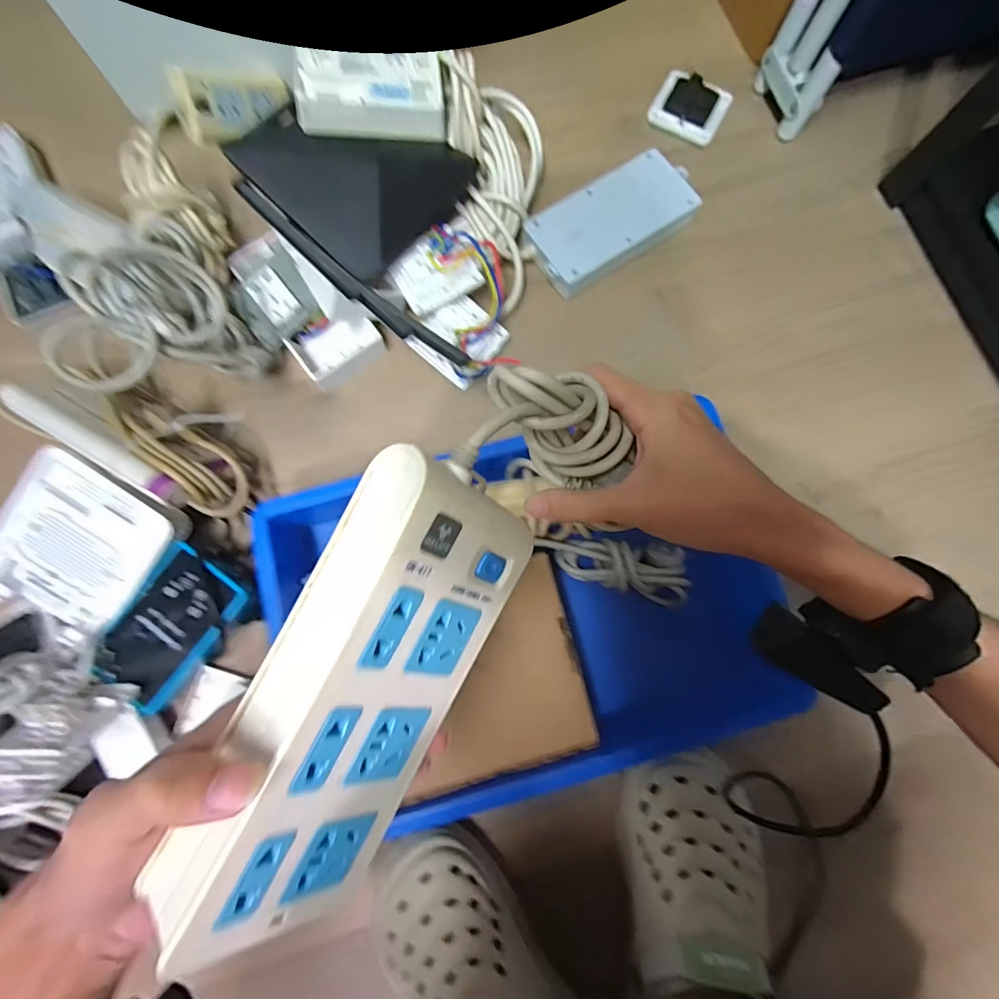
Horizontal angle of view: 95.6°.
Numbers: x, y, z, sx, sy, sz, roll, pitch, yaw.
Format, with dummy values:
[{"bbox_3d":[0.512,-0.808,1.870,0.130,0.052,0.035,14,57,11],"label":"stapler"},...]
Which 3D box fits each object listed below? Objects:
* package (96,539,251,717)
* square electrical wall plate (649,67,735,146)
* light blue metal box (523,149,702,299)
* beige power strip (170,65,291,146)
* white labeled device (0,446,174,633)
[{"bbox_3d":[-0.305,0.118,0.422,0.084,0.029,0.131,36,82,5],"label":"package"},{"bbox_3d":[0.240,-0.496,0.572,0.087,0.015,0.078,29,81,4],"label":"square electrical wall plate"},{"bbox_3d":[0.127,-0.319,0.527,0.194,0.032,0.098,-33,82,-6],"label":"light blue metal box"},{"bbox_3d":[-0.282,-0.427,0.484,0.030,0.056,0.124,36,58,5],"label":"beige power strip"},{"bbox_3d":[-0.391,0.044,0.421,0.135,0.024,0.163,36,100,-7],"label":"white labeled device"}]

